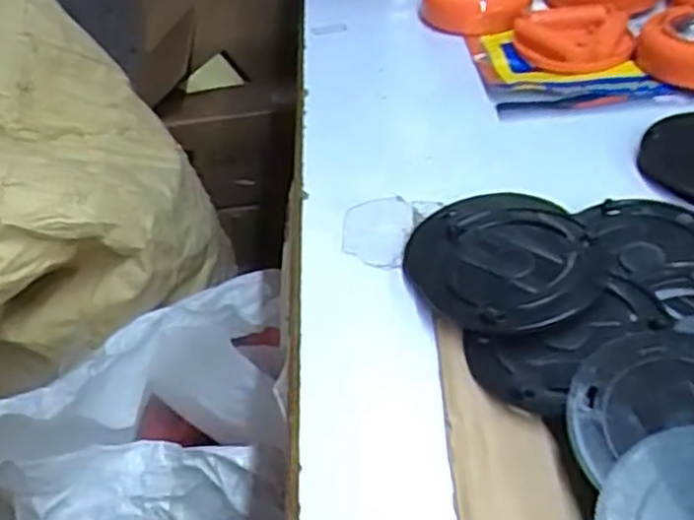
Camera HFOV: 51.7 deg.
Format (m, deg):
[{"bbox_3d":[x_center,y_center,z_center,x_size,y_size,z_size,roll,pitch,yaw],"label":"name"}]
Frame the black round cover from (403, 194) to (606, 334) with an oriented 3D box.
[{"bbox_3d":[0.058,-0.002,0.274,0.067,0.011,0.080,-9,42,-2],"label":"black round cover"}]

